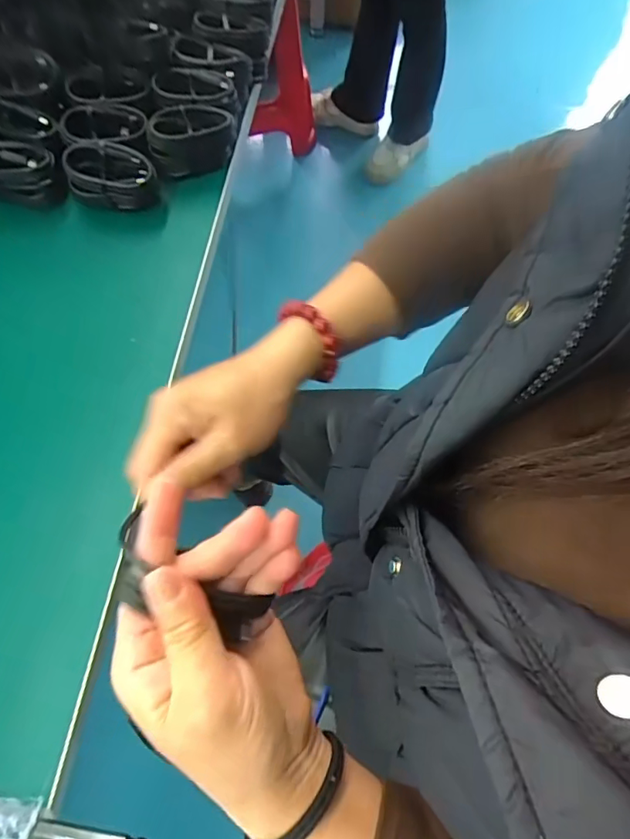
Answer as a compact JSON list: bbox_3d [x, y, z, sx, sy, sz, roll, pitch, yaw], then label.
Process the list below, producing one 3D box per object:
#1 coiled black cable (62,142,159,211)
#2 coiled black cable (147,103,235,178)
[{"bbox_3d":[-0.171,-0.205,0.428,0.068,0.049,0.026,-4,69,-3],"label":"coiled black cable"},{"bbox_3d":[-0.108,-0.247,0.445,0.072,0.044,0.034,-23,71,-9],"label":"coiled black cable"}]

